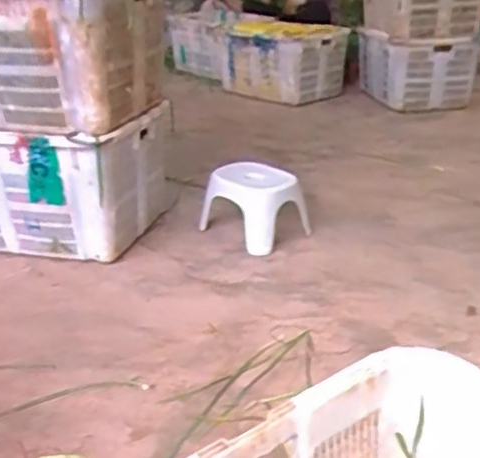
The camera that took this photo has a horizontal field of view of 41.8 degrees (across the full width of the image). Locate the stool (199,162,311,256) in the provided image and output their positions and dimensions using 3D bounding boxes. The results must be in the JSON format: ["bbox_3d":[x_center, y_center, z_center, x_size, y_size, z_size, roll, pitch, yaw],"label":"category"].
[{"bbox_3d":[0.033,-0.078,1.865,0.282,0.202,0.203,21,33,41],"label":"stool"}]

